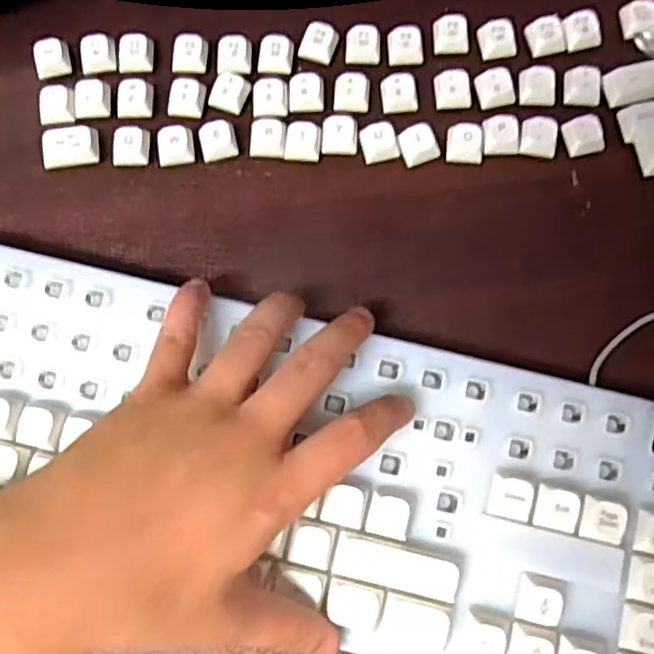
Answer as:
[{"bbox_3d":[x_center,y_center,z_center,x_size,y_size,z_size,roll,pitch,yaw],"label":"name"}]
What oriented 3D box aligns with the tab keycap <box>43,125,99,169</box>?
[{"bbox_3d":[-0.127,-0.090,0.333,0.028,0.009,0.019,-5,76,0],"label":"tab keycap"}]

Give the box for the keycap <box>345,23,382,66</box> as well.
[{"bbox_3d":[0.019,-0.146,0.345,0.018,0.010,0.018,0,76,2],"label":"keycap"}]

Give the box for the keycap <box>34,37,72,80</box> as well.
[{"bbox_3d":[-0.141,-0.139,0.345,0.018,0.007,0.019,-7,76,0],"label":"keycap"}]

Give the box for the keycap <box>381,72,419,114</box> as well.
[{"bbox_3d":[0.037,-0.119,0.337,0.018,0.006,0.019,-2,76,1],"label":"keycap"}]

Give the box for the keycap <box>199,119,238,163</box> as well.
[{"bbox_3d":[-0.055,-0.093,0.333,0.017,0.006,0.018,-15,76,-2],"label":"keycap"}]

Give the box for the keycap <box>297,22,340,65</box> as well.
[{"bbox_3d":[-0.004,-0.147,0.346,0.018,0.008,0.019,23,78,7],"label":"keycap"}]

